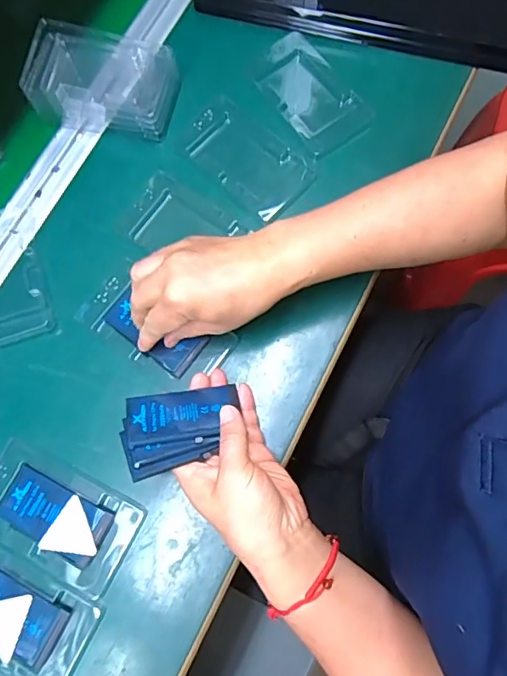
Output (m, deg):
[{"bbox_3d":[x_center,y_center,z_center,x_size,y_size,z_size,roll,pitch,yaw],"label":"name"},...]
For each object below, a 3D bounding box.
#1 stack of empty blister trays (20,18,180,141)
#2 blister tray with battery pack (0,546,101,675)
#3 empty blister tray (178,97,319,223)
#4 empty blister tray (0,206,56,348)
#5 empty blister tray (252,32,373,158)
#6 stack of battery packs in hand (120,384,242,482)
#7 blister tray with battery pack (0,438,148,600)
[{"bbox_3d":[-0.151,-0.248,0.466,0.149,0.034,0.077,11,77,2],"label":"stack of empty blister trays"},{"bbox_3d":[-0.187,0.208,0.369,0.127,0.005,0.073,27,78,6],"label":"blister tray with battery pack"},{"bbox_3d":[-0.008,-0.170,0.463,0.122,0.007,0.077,40,79,8],"label":"empty blister tray"},{"bbox_3d":[-0.231,-0.055,0.443,0.075,0.016,0.135,-20,77,-5],"label":"empty blister tray"},{"bbox_3d":[0.055,-0.243,0.477,0.075,0.012,0.134,-33,79,-8],"label":"empty blister tray"},{"bbox_3d":[-0.054,0.068,0.369,0.084,0.014,0.066,-6,55,-10],"label":"stack of battery packs in hand"},{"bbox_3d":[-0.157,0.140,0.386,0.127,0.007,0.075,27,78,6],"label":"blister tray with battery pack"}]

